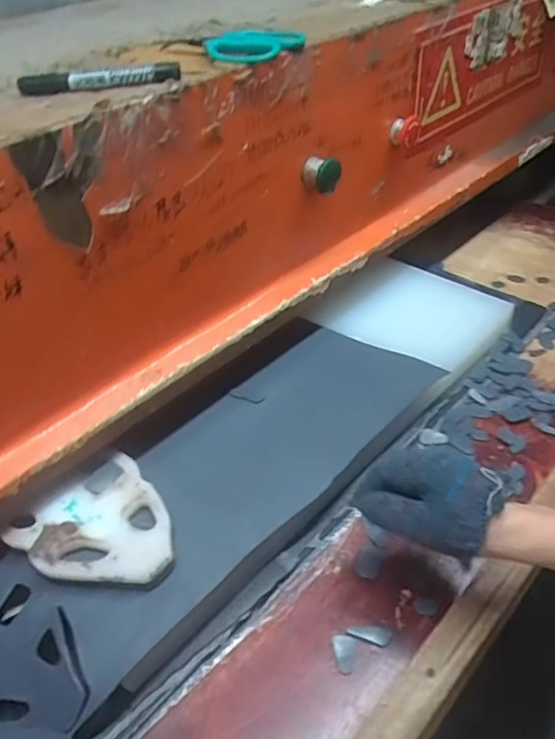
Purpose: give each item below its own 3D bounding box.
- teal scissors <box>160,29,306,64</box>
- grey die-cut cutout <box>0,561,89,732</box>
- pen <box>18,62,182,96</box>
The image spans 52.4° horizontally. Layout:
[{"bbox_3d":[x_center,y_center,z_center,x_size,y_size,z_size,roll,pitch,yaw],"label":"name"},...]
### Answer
[{"bbox_3d":[-0.044,-0.307,0.525,0.081,0.013,0.135,-29,51,-31],"label":"teal scissors"},{"bbox_3d":[-0.213,0.226,0.435,0.159,0.011,0.104,23,70,31],"label":"grey die-cut cutout"},{"bbox_3d":[-0.145,-0.236,0.457,0.129,0.014,0.012,-1,42,-4],"label":"pen"}]

